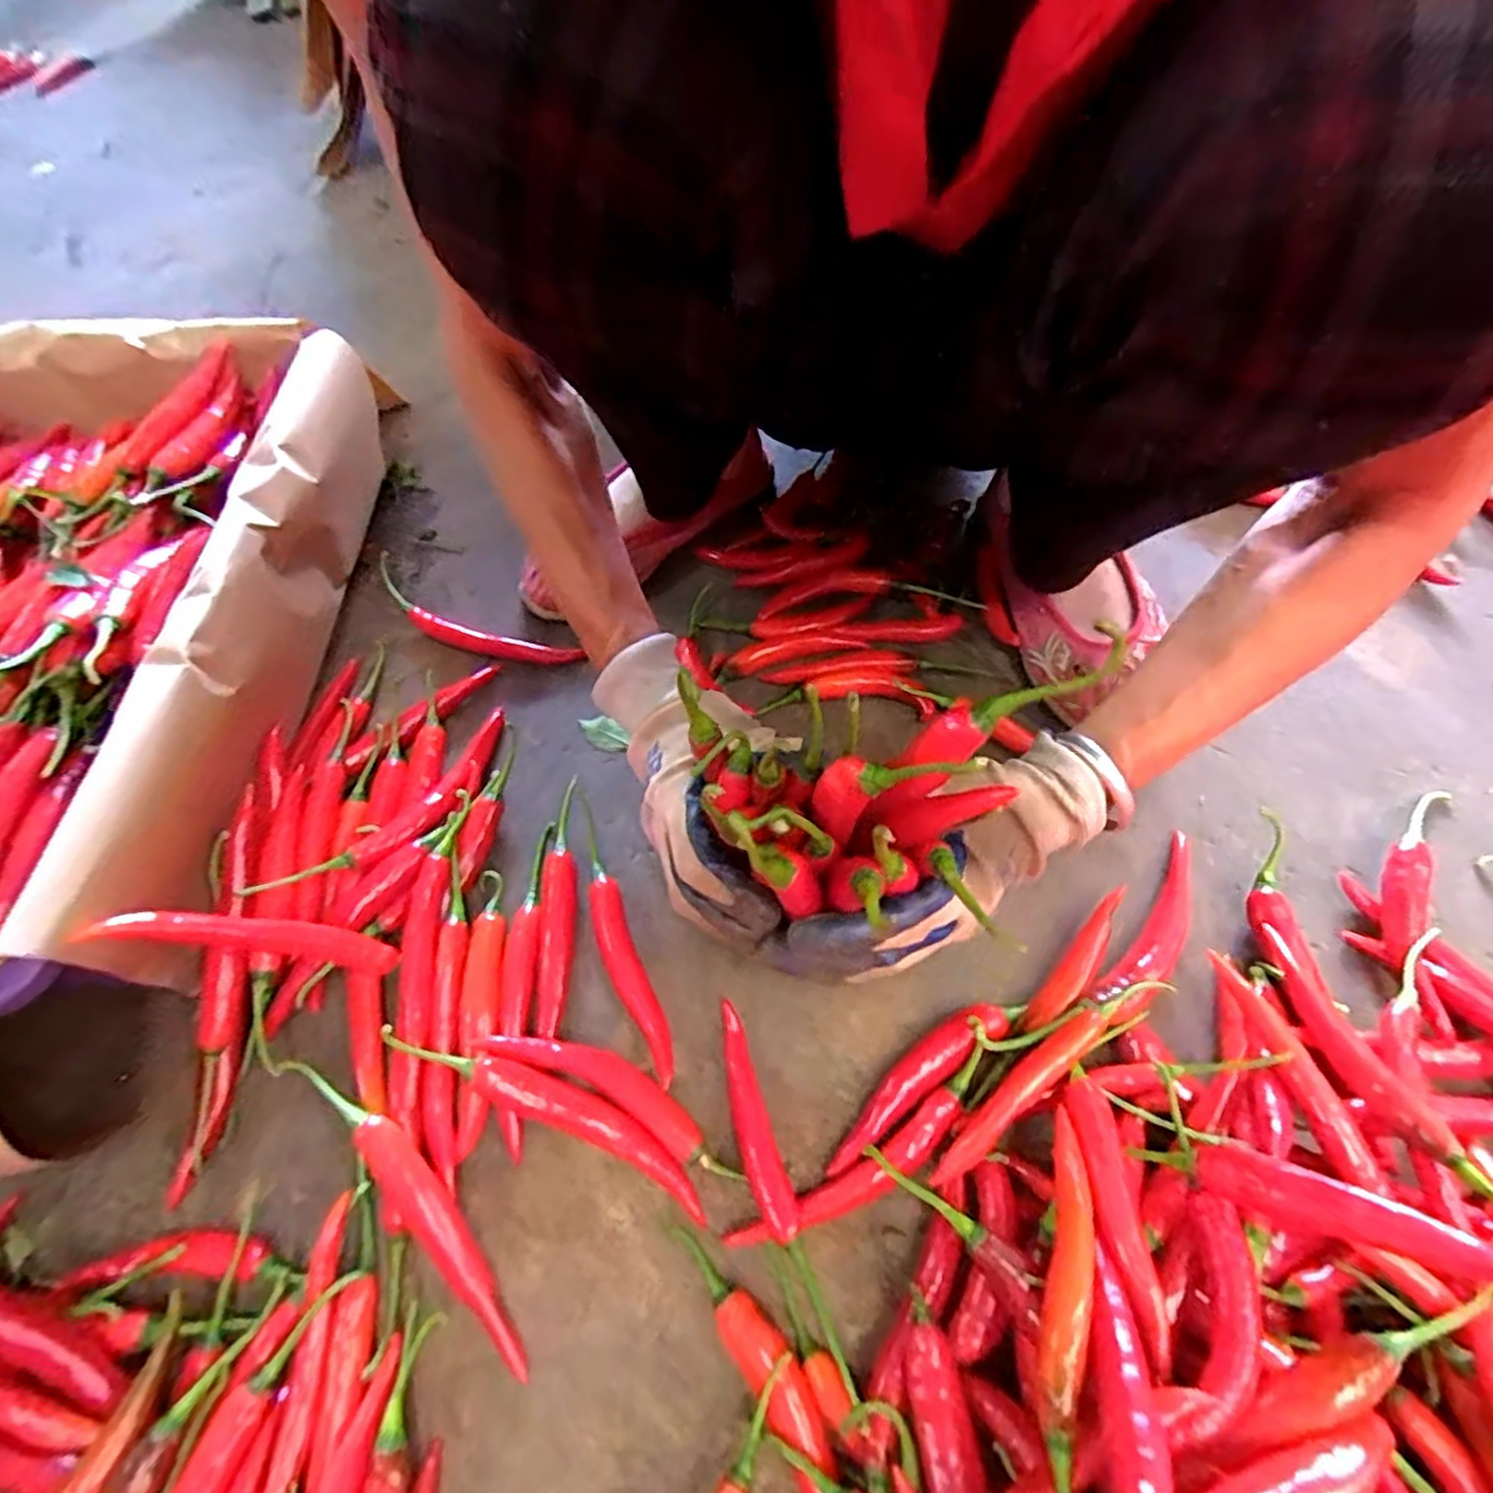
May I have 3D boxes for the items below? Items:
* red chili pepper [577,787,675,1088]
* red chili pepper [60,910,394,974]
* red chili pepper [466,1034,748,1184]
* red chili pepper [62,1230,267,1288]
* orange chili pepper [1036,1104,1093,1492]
[{"bbox_3d":[-0.073,0.103,0.386,0.021,0.014,0.160,-22,62,-10],"label":"red chili pepper"},{"bbox_3d":[-0.236,0.092,0.334,0.027,0.126,0.023,-27,55,31],"label":"red chili pepper"},{"bbox_3d":[-0.067,0.172,0.352,0.142,0.018,0.026,22,64,14],"label":"red chili pepper"},{"bbox_3d":[-0.267,0.237,0.324,0.088,0.012,0.019,-3,61,1],"label":"red chili pepper"},{"bbox_3d":[0.120,0.212,0.265,0.015,0.015,0.141,16,48,11],"label":"orange chili pepper"}]

